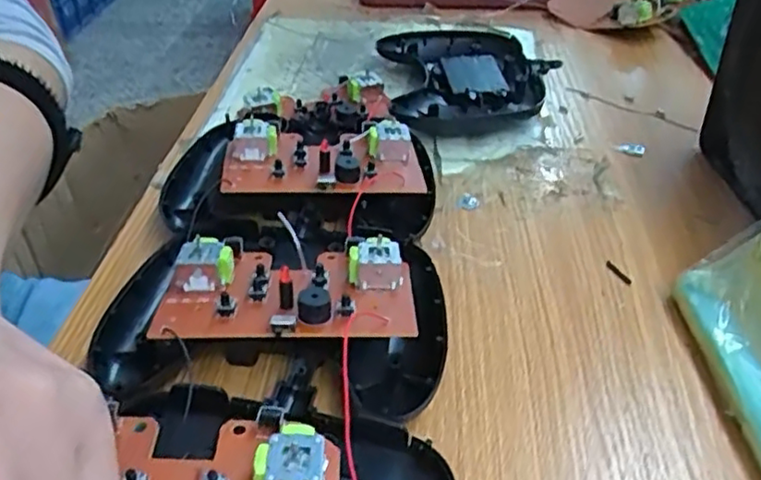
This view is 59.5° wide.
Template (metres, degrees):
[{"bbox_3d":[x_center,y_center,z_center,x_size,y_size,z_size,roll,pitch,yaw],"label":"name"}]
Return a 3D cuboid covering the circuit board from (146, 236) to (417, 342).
[{"bbox_3d":[-0.034,0.016,0.248,0.090,0.015,0.054,1,39,0],"label":"circuit board"}]

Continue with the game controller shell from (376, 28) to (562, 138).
[{"bbox_3d":[0.054,-0.103,0.424,0.100,0.021,0.128,-3,39,-4],"label":"game controller shell"}]

